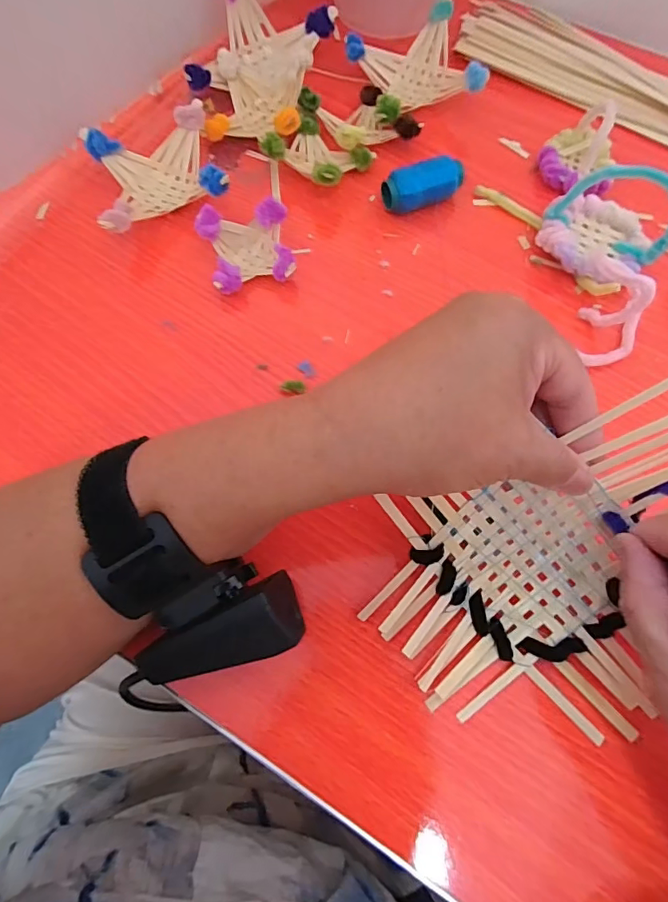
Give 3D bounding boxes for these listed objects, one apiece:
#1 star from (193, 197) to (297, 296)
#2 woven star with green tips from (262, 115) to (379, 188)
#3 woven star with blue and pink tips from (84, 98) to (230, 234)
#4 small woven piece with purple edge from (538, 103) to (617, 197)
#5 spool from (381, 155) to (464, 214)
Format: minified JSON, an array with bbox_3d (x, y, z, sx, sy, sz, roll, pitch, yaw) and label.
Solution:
[{"bbox_3d":[-0.055,-0.129,0.303,0.054,0.031,0.049,-11,72,-3],"label":"star"},{"bbox_3d":[-0.011,-0.209,0.331,0.060,0.029,0.060,32,75,11],"label":"woven star with green tips"},{"bbox_3d":[-0.118,-0.186,0.322,0.086,0.035,0.078,-22,73,-7],"label":"woven star with blue and pink tips"},{"bbox_3d":[0.176,-0.211,0.325,0.051,0.034,0.067,26,74,9],"label":"small woven piece with purple edge"},{"bbox_3d":[0.061,-0.181,0.323,0.054,0.024,0.025,-24,73,-7],"label":"spool"}]

